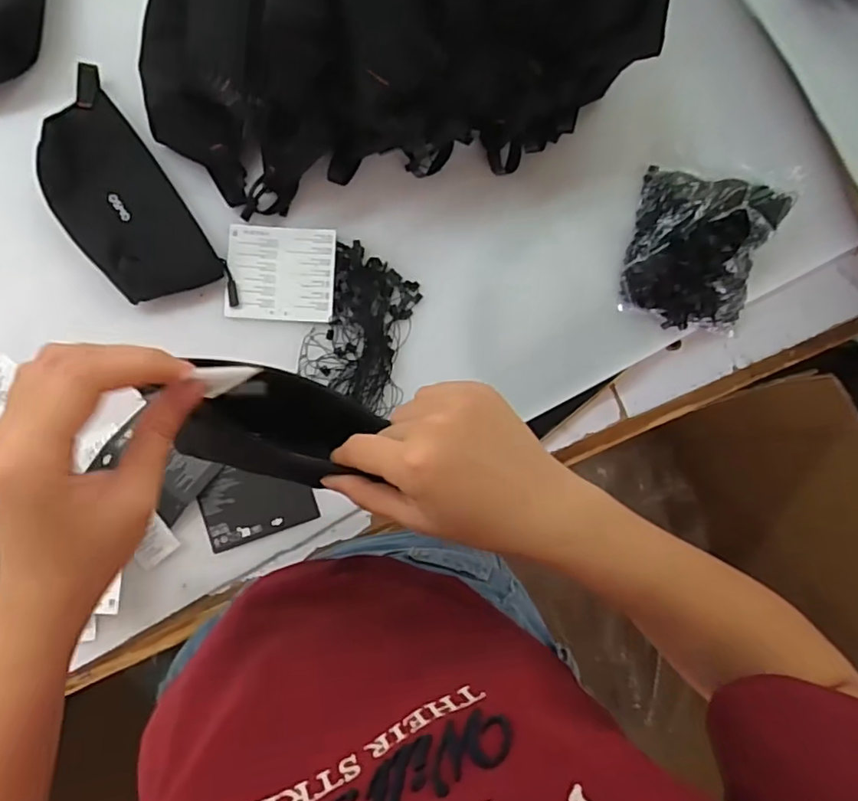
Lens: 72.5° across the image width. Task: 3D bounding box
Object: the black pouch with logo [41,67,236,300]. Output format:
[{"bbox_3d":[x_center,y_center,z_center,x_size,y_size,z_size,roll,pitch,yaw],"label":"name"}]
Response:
[{"bbox_3d":[-0.276,-0.175,0.522,0.094,0.030,0.219,-35,89,-9],"label":"black pouch with logo"}]

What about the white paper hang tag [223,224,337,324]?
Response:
[{"bbox_3d":[-0.139,-0.120,0.551,0.098,0.007,0.087,4,84,-6],"label":"white paper hang tag"}]

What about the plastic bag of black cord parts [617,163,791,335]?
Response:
[{"bbox_3d":[0.267,-0.149,0.568,0.125,0.055,0.150,17,82,-4],"label":"plastic bag of black cord parts"}]

